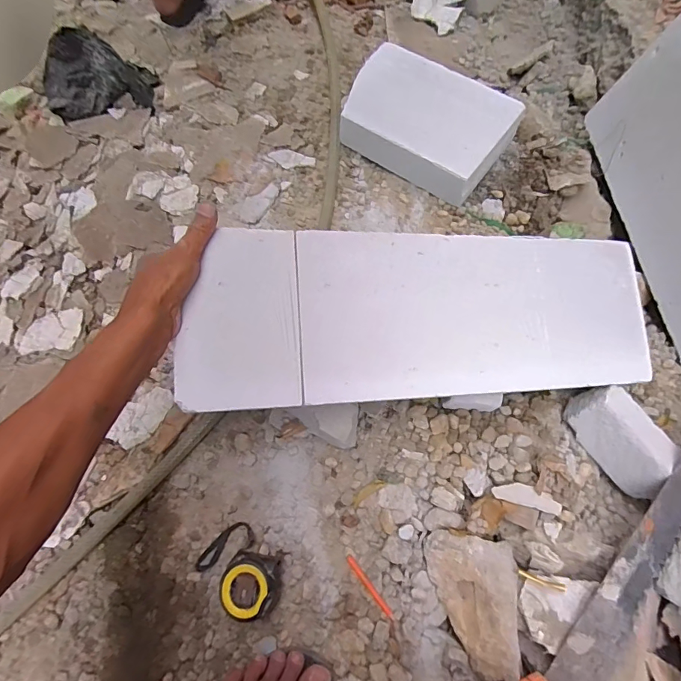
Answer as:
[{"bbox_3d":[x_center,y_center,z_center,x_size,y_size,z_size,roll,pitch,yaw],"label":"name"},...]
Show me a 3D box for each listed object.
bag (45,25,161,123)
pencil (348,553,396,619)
[{"bbox_3d":[-0.491,-0.530,0.862,0.212,0.088,0.162,-32,71,-11],"label":"bag"},{"bbox_3d":[0.039,0.321,0.562,0.009,0.004,0.095,-36,85,-12],"label":"pencil"}]

